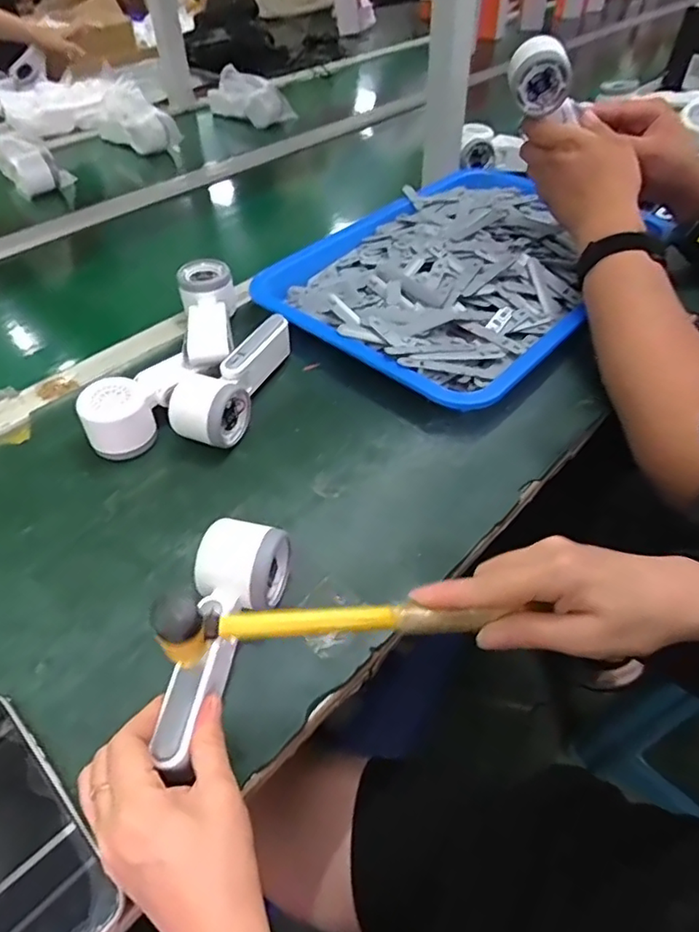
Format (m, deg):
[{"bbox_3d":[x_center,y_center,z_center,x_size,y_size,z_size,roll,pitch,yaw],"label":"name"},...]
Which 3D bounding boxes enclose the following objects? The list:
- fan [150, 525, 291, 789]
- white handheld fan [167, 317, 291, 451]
[{"bbox_3d":[-0.089,0.110,0.378,0.054,0.041,0.165,10,45,9],"label":"fan"},{"bbox_3d":[-0.108,-0.088,0.555,0.055,0.053,0.161,13,50,11],"label":"white handheld fan"}]

